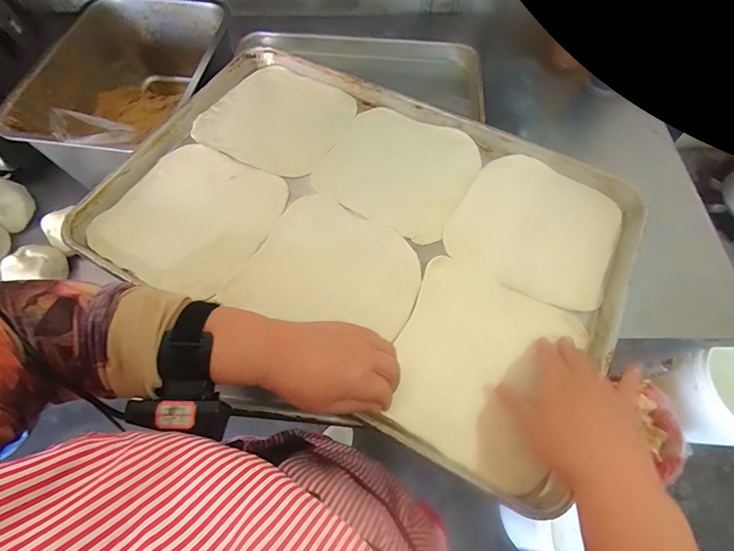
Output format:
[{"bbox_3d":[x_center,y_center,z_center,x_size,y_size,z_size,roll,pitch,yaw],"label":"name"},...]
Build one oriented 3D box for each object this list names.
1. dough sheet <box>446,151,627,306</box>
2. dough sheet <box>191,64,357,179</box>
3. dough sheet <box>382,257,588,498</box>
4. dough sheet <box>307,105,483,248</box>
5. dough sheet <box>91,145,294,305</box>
[{"bbox_3d":[0.214,-0.065,0.454,0.185,0.010,0.196,27,68,12],"label":"dough sheet"},{"bbox_3d":[-0.128,-0.231,0.516,0.193,0.025,0.183,31,69,14],"label":"dough sheet"},{"bbox_3d":[0.117,0.091,0.373,0.169,0.011,0.193,24,67,11],"label":"dough sheet"},{"bbox_3d":[0.042,-0.145,0.489,0.188,0.015,0.178,27,68,12],"label":"dough sheet"},{"bbox_3d":[-0.221,-0.077,0.455,0.196,0.009,0.190,25,67,11],"label":"dough sheet"}]

